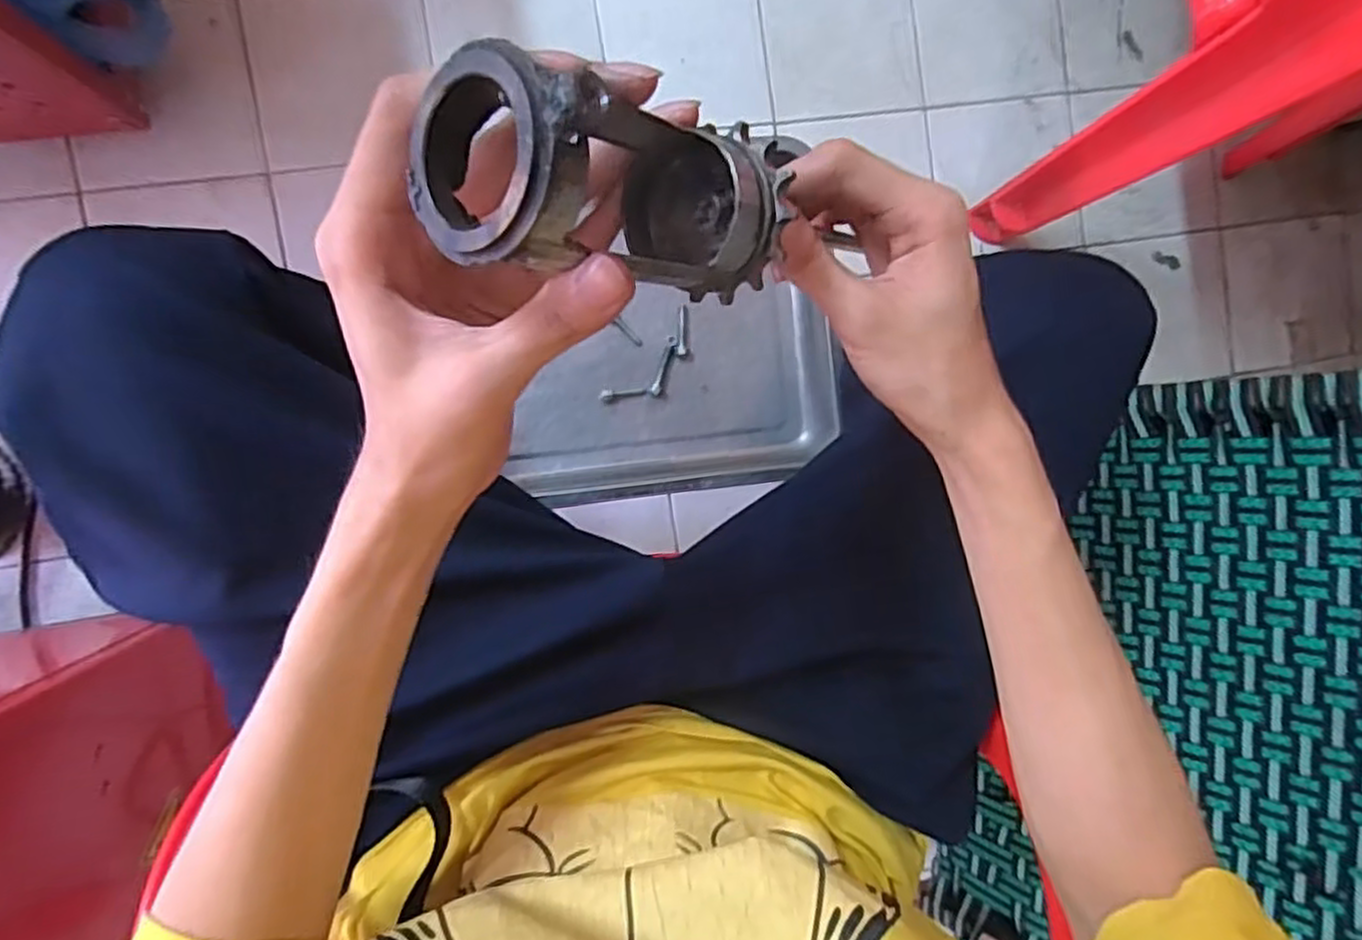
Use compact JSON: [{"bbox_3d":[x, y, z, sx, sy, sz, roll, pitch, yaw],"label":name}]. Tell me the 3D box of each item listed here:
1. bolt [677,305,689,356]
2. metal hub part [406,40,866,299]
[{"bbox_3d":[0.002,-0.127,0.685,0.011,0.008,0.045,3,93,-8],"label":"bolt"},{"bbox_3d":[-0.016,-0.079,0.215,0.053,0.116,0.052,-5,95,32],"label":"metal hub part"}]

